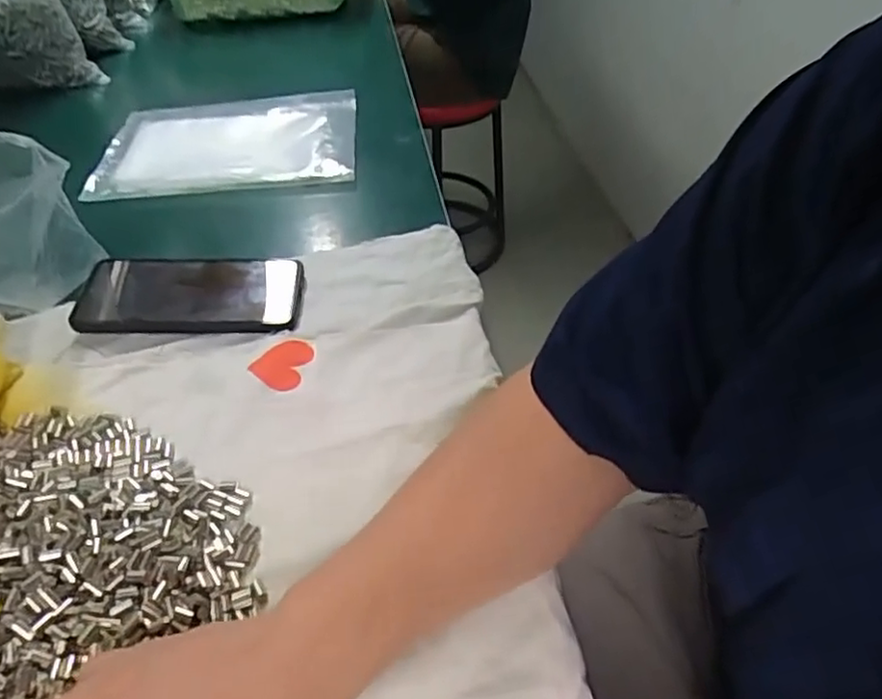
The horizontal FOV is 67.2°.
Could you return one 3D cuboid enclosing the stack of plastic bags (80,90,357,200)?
[{"bbox_3d":[-0.224,-0.219,0.701,0.265,0.022,0.176,-3,43,-2],"label":"stack of plastic bags"}]

